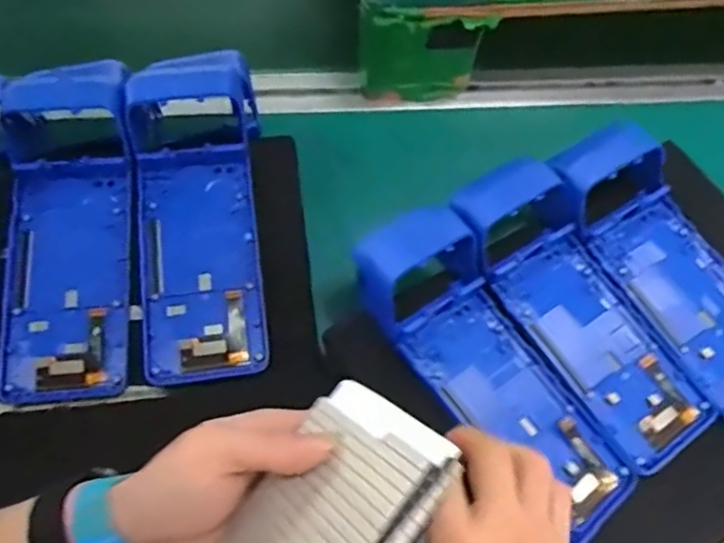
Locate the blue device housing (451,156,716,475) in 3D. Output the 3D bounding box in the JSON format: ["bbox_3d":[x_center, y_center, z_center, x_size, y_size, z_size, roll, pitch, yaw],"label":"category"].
[{"bbox_3d":[0.152,0.025,0.451,0.080,0.051,0.218,-31,72,-12],"label":"blue device housing"}]

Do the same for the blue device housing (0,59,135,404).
[{"bbox_3d":[-0.209,-0.037,0.447,0.093,0.050,0.243,-6,69,-3],"label":"blue device housing"}]

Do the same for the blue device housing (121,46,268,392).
[{"bbox_3d":[-0.116,-0.046,0.460,0.087,0.065,0.242,-5,69,-2],"label":"blue device housing"}]

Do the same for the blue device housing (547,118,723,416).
[{"bbox_3d":[0.231,-0.007,0.472,0.084,0.046,0.222,-31,72,-12],"label":"blue device housing"}]

